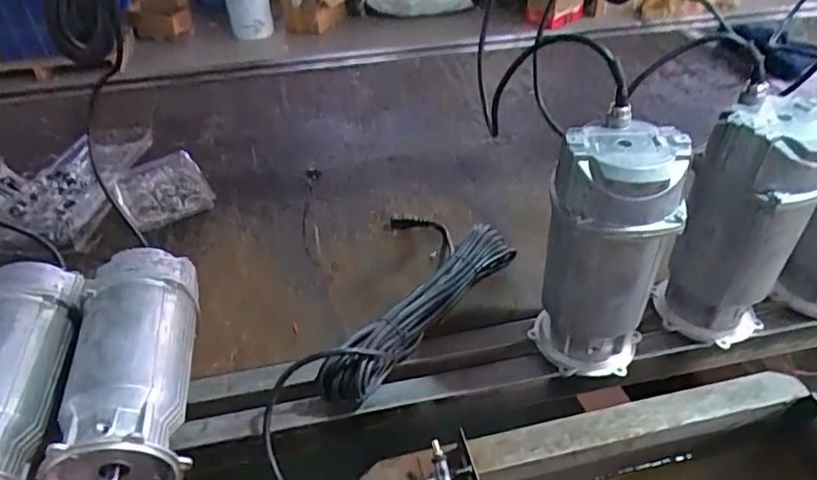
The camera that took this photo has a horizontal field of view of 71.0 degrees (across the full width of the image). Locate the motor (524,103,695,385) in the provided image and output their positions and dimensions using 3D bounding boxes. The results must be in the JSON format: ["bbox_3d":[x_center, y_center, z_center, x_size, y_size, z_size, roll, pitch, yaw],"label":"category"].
[{"bbox_3d":[0.219,0.020,0.659,0.125,0.301,0.117,1,41,4],"label":"motor"}]

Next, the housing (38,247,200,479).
[{"bbox_3d":[-0.317,0.146,0.673,0.125,0.131,0.295,-10,41,-8],"label":"housing"}]

